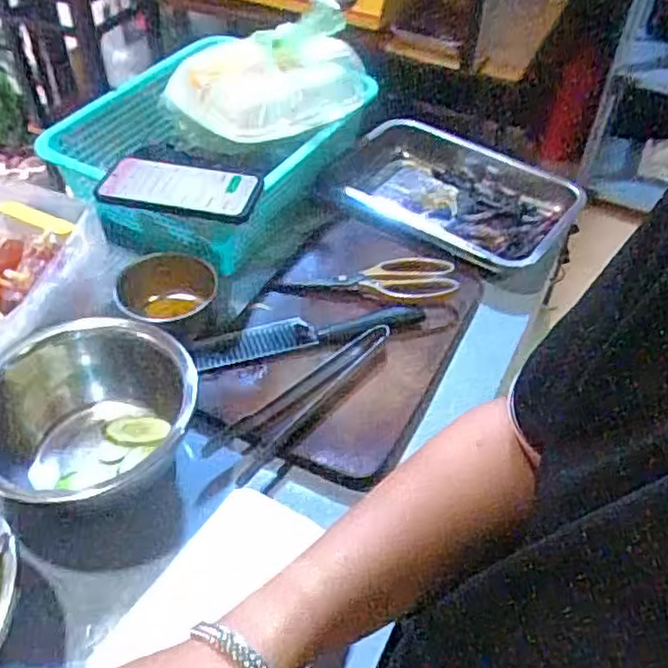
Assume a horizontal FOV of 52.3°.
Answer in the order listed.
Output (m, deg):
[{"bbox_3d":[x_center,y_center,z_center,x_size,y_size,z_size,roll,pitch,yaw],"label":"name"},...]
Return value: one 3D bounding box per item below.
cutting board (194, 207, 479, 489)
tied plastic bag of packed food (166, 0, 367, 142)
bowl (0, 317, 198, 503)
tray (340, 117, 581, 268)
[{"bbox_3d":[-0.001,-0.002,0.733,0.235,0.029,0.360,22,49,17],"label":"cutting board"},{"bbox_3d":[-0.081,-0.327,0.836,0.233,0.107,0.161,4,46,1],"label":"tied plastic bag of packed food"},{"bbox_3d":[-0.216,0.072,0.598,0.152,0.103,0.189,16,47,12],"label":"bowl"},{"bbox_3d":[0.162,-0.194,0.930,0.322,0.065,0.234,20,48,16],"label":"tray"}]

